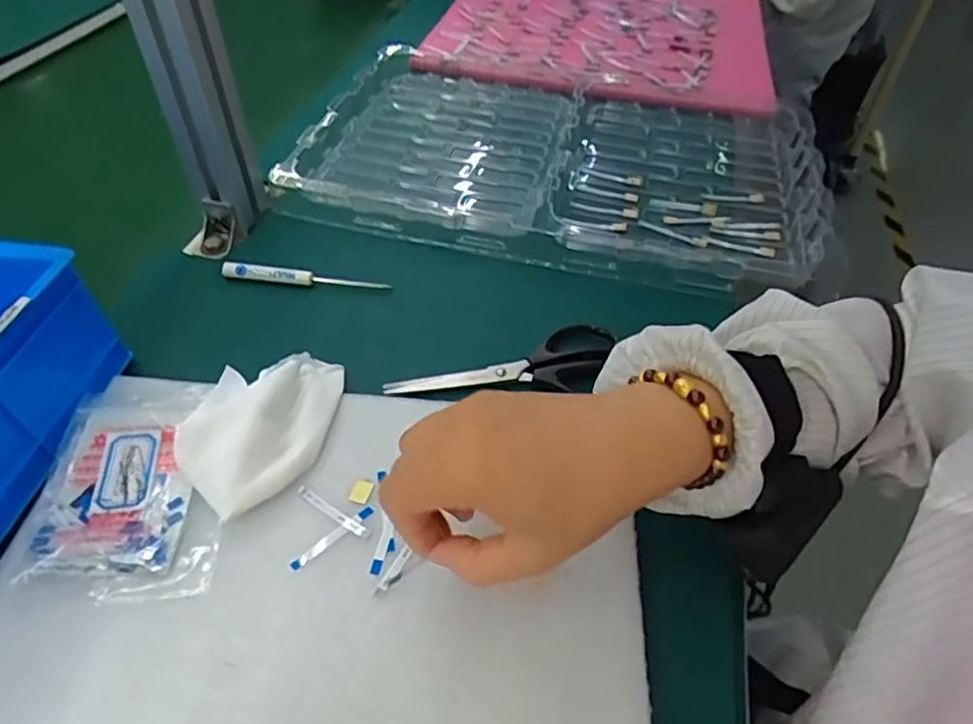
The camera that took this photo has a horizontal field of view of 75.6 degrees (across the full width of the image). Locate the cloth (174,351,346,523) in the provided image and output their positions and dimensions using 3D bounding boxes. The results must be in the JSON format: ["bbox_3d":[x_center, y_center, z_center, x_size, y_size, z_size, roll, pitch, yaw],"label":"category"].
[{"bbox_3d":[-0.134,0.030,0.374,0.073,0.031,0.121,6,47,4],"label":"cloth"}]

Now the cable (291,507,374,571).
[{"bbox_3d":[-0.083,0.095,0.338,0.049,0.004,0.006,-33,56,-28],"label":"cable"}]

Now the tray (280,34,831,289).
[{"bbox_3d":[0.063,-0.203,0.600,0.469,0.035,0.292,11,48,9],"label":"tray"}]

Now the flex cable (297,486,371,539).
[{"bbox_3d":[-0.085,0.083,0.347,0.050,0.004,0.006,26,52,21],"label":"flex cable"}]

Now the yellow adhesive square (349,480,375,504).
[{"bbox_3d":[-0.071,0.073,0.355,0.011,0.004,0.014,11,48,9],"label":"yellow adhesive square"}]

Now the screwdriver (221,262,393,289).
[{"bbox_3d":[-0.140,-0.064,0.486,0.129,0.015,0.011,5,47,3],"label":"screwdriver"}]

